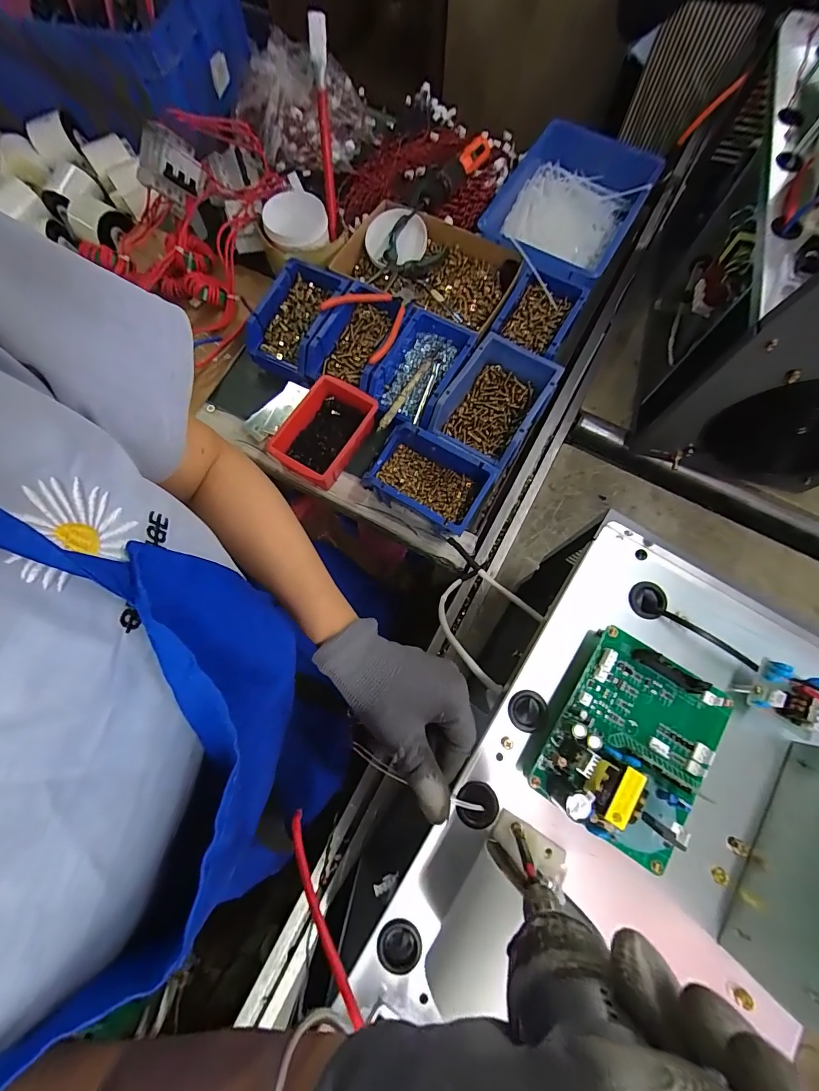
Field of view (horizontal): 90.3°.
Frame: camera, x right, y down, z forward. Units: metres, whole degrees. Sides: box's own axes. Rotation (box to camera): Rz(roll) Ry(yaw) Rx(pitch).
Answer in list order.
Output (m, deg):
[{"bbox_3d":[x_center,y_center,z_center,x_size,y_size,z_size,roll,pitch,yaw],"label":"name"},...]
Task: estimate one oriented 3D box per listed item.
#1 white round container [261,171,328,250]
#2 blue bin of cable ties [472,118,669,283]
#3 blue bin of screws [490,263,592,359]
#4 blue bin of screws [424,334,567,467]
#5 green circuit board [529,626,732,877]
[{"bbox_3d":[-0.175,-0.500,0.611,0.091,0.028,0.108,-18,76,-4],"label":"white round container"},{"bbox_3d":[0.255,-0.561,0.683,0.225,0.090,0.305,28,77,8],"label":"blue bin of cable ties"},{"bbox_3d":[0.192,-0.346,0.615,0.103,0.047,0.145,27,77,7],"label":"blue bin of screws"},{"bbox_3d":[0.119,-0.199,0.585,0.123,0.068,0.180,32,78,9],"label":"blue bin of screws"},{"bbox_3d":[0.156,0.134,0.275,0.101,0.043,0.130,32,78,8],"label":"green circuit board"}]

